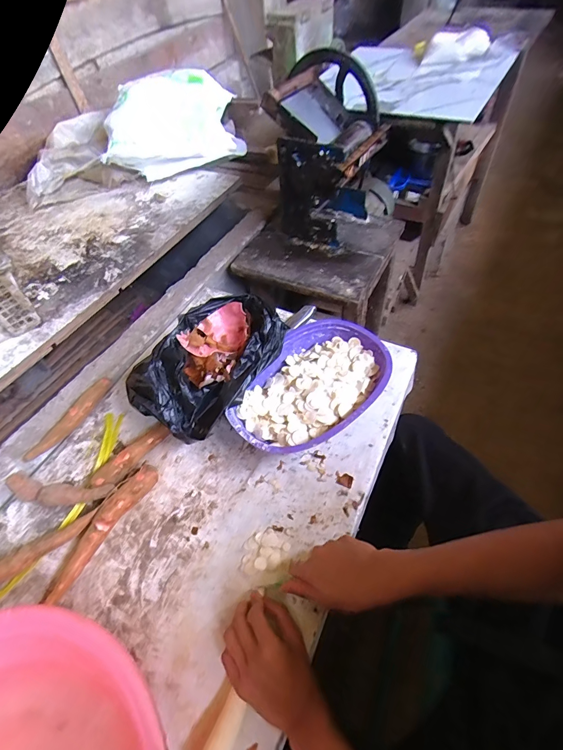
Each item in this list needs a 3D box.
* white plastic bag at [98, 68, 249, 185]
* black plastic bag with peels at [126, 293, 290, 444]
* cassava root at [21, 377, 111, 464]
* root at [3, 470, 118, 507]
[{"bbox_3d":[-0.367,-0.898,1.256,0.418,0.237,0.487,-12,50,-5],"label":"white plastic bag"},{"bbox_3d":[-0.131,-0.018,0.658,0.281,0.118,0.194,-36,59,-21],"label":"black plastic bag with peels"},{"bbox_3d":[-0.406,0.085,0.692,0.036,0.028,0.195,21,57,19],"label":"cassava root"},{"bbox_3d":[-0.369,0.195,0.598,0.187,0.027,0.039,4,53,7],"label":"root"}]

